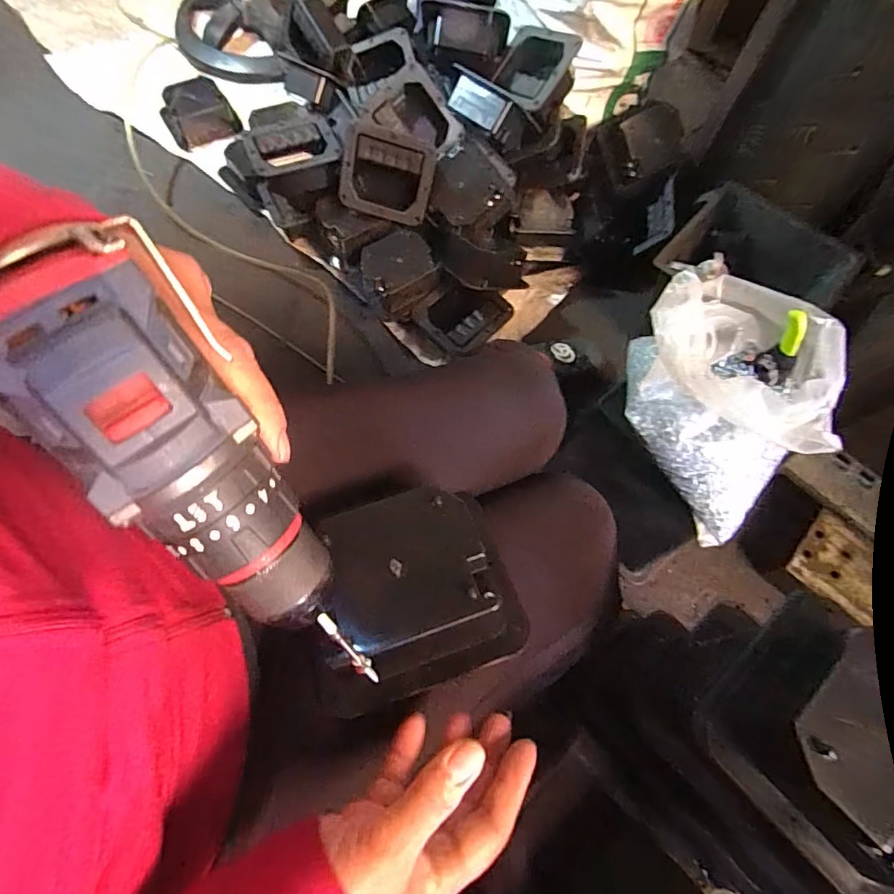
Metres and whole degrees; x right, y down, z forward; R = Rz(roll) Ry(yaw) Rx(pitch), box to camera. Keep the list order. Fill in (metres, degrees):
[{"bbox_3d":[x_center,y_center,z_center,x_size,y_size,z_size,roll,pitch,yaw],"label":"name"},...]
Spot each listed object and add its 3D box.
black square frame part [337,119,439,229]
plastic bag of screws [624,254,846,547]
[{"bbox_3d":[-0.098,-0.462,0.869,0.152,0.136,0.060,10,39,-1],"label":"black square frame part"},{"bbox_3d":[0.280,-0.052,0.553,0.181,0.152,0.228,24,70,7],"label":"plastic bag of screws"}]

